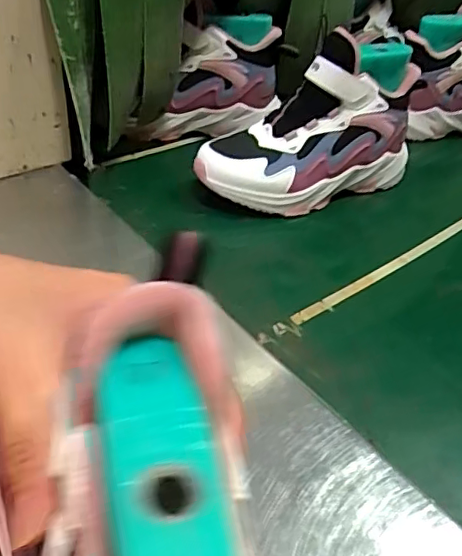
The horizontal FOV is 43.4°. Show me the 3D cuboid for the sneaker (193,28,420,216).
[{"bbox_3d":[0.085,-0.162,0.607,0.236,0.149,0.103,-20,41,-33],"label":"sneaker"}]

